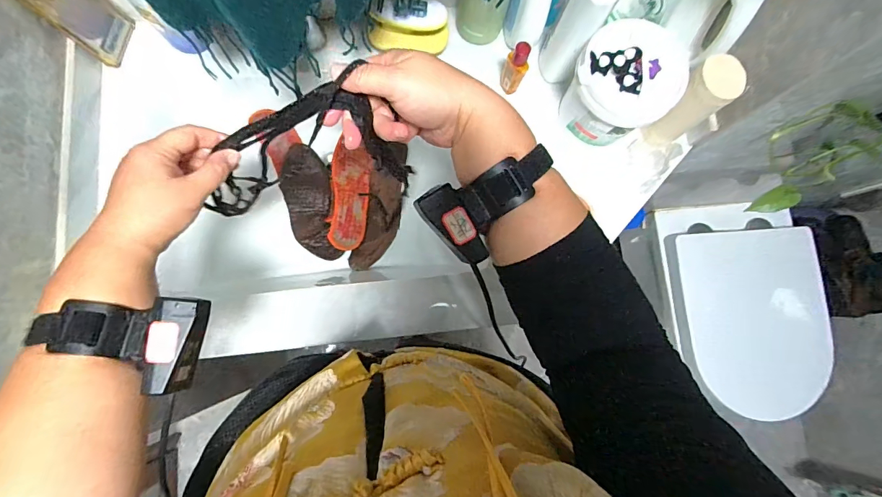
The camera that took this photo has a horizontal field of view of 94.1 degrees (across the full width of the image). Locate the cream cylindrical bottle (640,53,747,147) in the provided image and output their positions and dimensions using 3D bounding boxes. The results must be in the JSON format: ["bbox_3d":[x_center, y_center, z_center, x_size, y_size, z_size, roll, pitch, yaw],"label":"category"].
[{"bbox_3d":[0.320,-0.187,0.533,0.058,0.126,0.058,1,81,-4],"label":"cream cylindrical bottle"}]

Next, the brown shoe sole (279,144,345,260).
[{"bbox_3d":[-0.224,-0.079,0.703,0.076,0.019,0.208,-11,82,-5],"label":"brown shoe sole"}]

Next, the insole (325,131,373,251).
[{"bbox_3d":[-0.159,-0.092,0.710,0.067,0.021,0.189,3,81,-3],"label":"insole"}]

